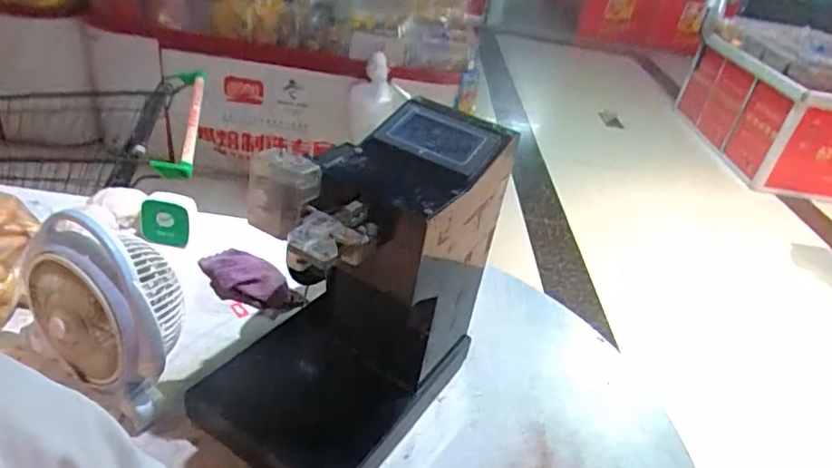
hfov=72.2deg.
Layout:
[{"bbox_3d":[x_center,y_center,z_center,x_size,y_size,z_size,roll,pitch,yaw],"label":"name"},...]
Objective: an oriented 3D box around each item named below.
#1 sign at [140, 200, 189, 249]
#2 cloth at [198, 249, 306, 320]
[{"bbox_3d":[-0.493,-0.022,1.121,0.091,0.087,0.016,12,21,-2],"label":"sign"},{"bbox_3d":[-0.309,0.086,1.051,0.241,0.063,0.084,24,35,21],"label":"cloth"}]

